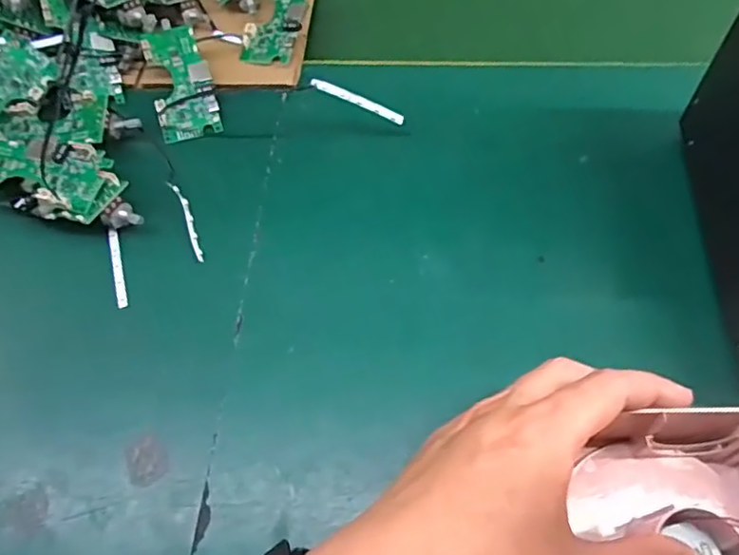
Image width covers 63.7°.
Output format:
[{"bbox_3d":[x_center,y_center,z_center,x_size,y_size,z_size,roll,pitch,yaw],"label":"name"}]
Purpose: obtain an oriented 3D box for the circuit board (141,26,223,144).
[{"bbox_3d":[-0.132,-0.136,0.417,0.040,0.006,0.083,-15,80,-8],"label":"circuit board"}]

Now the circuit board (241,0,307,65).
[{"bbox_3d":[-0.070,-0.196,0.449,0.040,0.019,0.083,7,61,4],"label":"circuit board"}]

